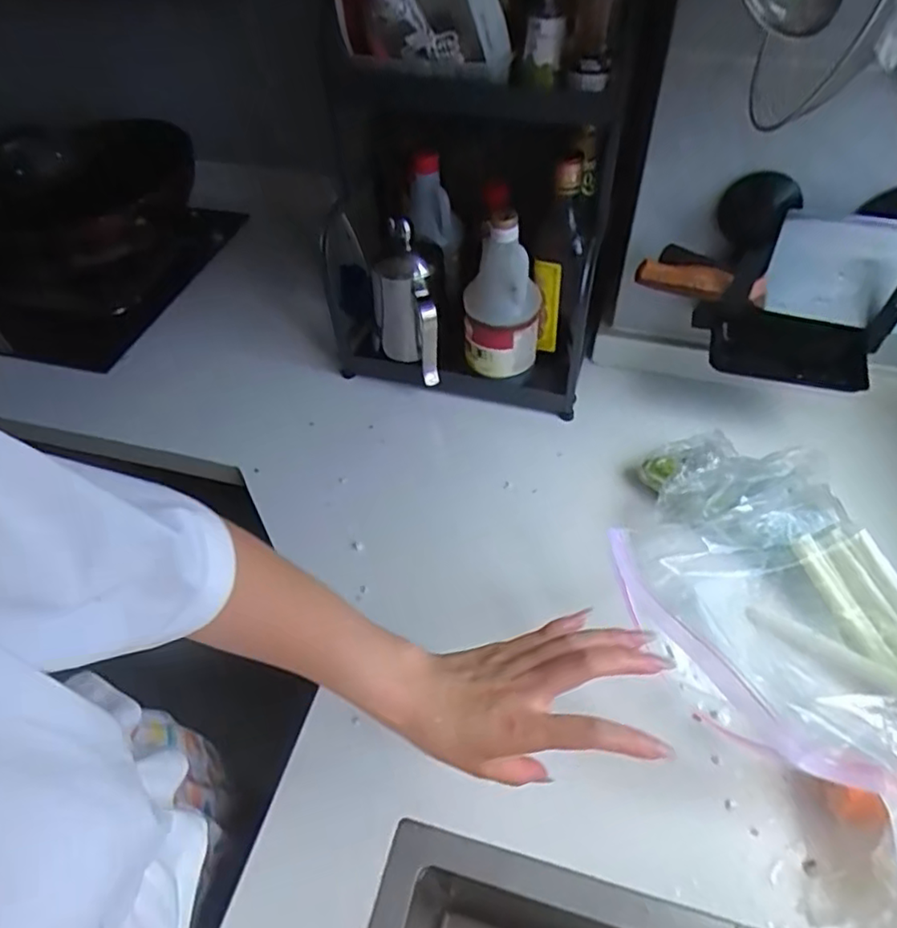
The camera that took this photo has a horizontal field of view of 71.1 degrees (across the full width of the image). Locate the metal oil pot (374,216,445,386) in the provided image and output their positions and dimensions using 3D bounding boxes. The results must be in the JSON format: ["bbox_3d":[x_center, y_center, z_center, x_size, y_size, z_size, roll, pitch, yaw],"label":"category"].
[{"bbox_3d":[-0.044,-0.183,0.747,0.082,0.180,0.109,-6,50,-3],"label":"metal oil pot"}]

